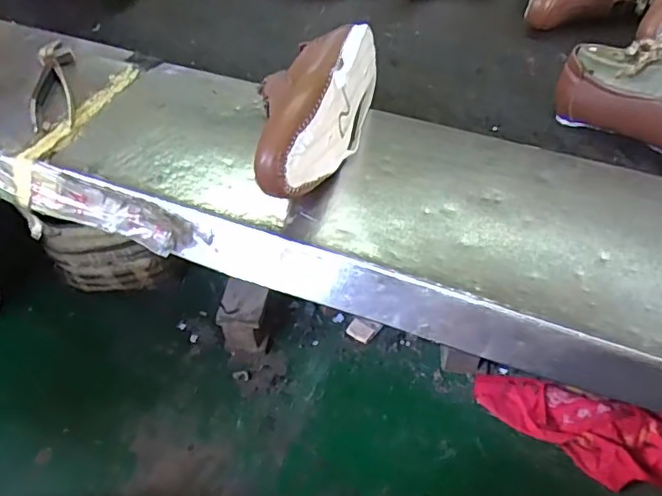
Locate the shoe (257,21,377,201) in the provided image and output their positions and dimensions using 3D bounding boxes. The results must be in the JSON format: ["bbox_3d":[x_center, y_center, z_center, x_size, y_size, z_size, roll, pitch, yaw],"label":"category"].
[{"bbox_3d":[-0.010,-0.144,0.573,0.084,0.101,0.255,6,48,8],"label":"shoe"}]

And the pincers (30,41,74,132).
[{"bbox_3d":[-0.346,-0.210,0.701,0.045,0.017,0.193,-13,49,-9],"label":"pincers"}]

